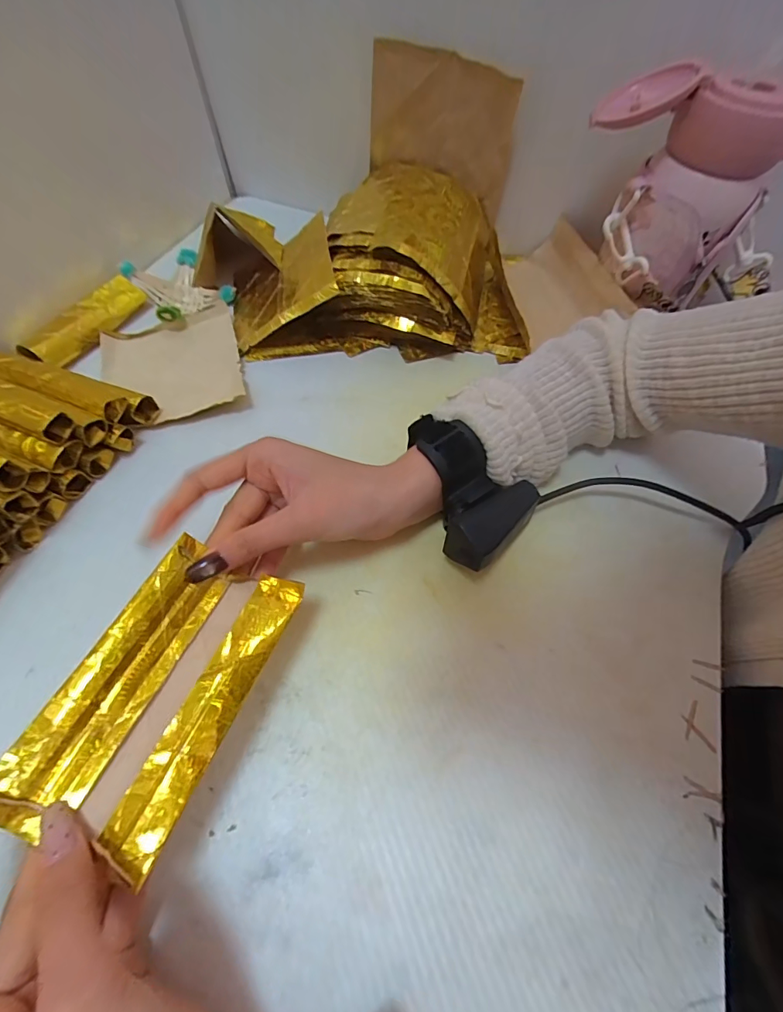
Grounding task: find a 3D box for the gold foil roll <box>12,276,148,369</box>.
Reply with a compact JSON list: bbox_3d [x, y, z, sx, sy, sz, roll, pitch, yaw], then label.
[{"bbox_3d":[-0.268,-0.162,0.390,0.029,0.025,0.120,21,60,9],"label":"gold foil roll"}]

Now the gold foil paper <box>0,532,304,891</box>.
[{"bbox_3d":[-0.103,0.081,0.202,0.068,0.024,0.127,21,60,9],"label":"gold foil paper"}]

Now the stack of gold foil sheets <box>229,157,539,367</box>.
[{"bbox_3d":[-0.012,-0.242,0.423,0.259,0.078,0.195,0,59,-4],"label":"stack of gold foil sheets"}]

